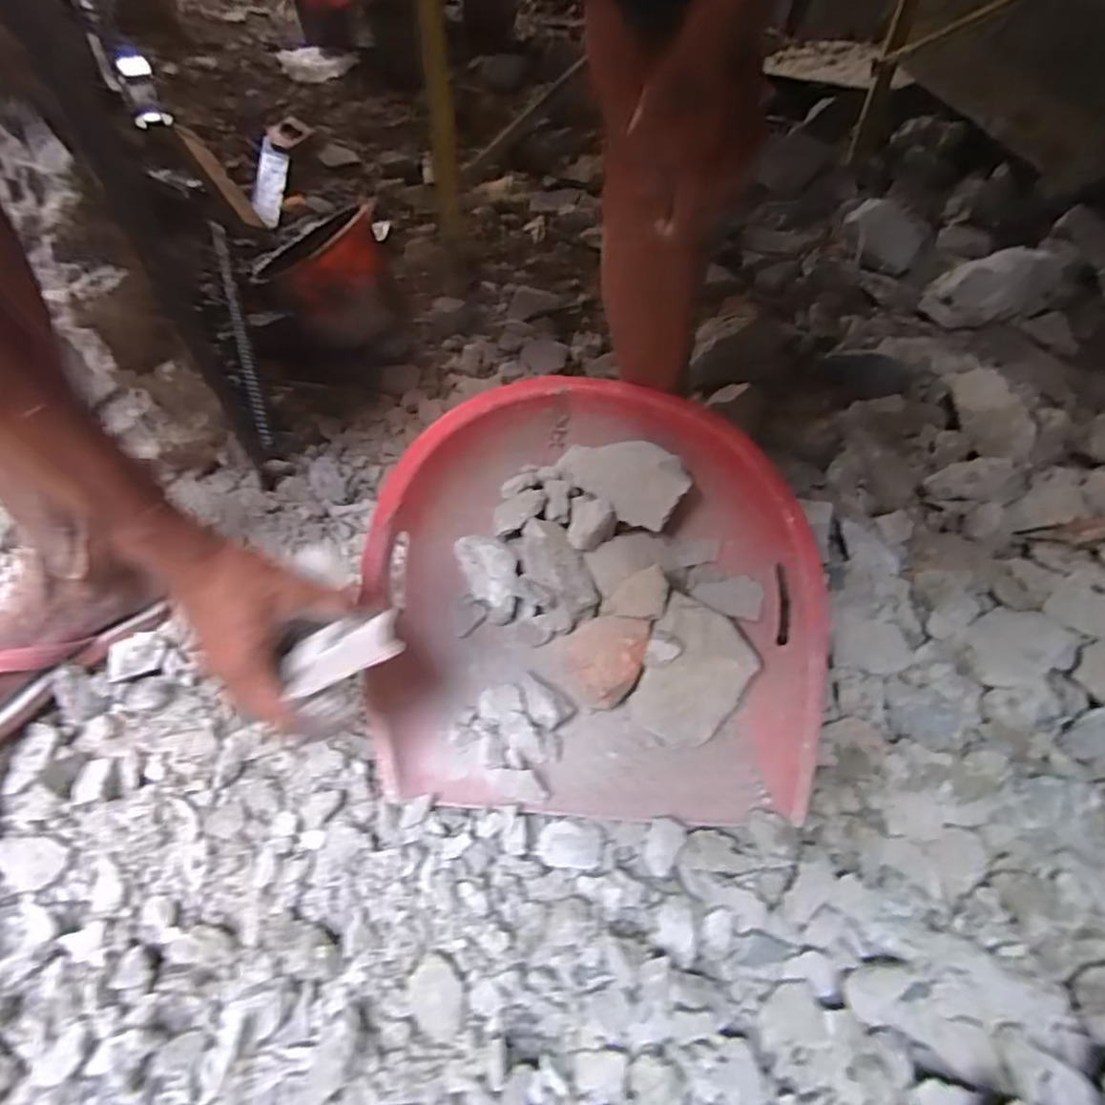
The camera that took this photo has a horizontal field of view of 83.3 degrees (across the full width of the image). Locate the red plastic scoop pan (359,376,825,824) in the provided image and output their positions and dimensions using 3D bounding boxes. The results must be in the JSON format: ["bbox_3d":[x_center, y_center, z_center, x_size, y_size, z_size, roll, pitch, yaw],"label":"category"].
[{"bbox_3d":[0.044,0.036,0.606,0.426,0.174,0.383,2,53,-2],"label":"red plastic scoop pan"}]

